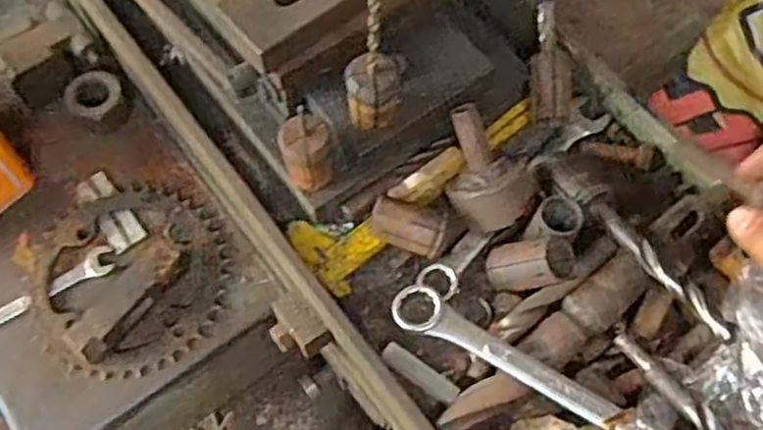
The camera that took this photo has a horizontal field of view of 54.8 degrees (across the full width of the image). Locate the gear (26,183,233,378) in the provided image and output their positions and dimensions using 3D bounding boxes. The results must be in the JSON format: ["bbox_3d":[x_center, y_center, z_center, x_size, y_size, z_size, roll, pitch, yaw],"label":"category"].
[{"bbox_3d":[-0.196,0.050,0.580,0.153,0.010,0.150,0,65,0],"label":"gear"}]

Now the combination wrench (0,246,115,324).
[{"bbox_3d":[-0.283,0.071,0.573,0.158,0.010,0.022,-29,68,-12],"label":"combination wrench"}]

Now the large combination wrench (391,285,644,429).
[{"bbox_3d":[0.114,0.114,0.440,0.248,0.012,0.029,31,69,14],"label":"large combination wrench"}]

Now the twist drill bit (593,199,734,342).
[{"bbox_3d":[0.175,0.032,0.465,0.013,0.010,0.123,-24,48,-10],"label":"twist drill bit"}]

